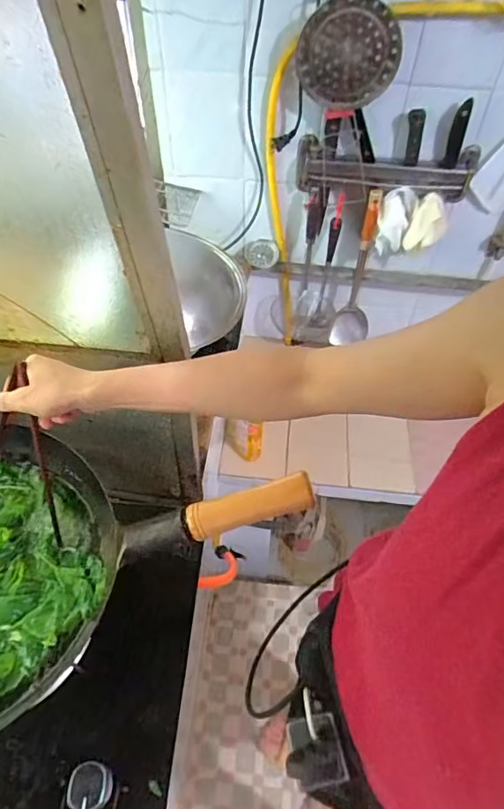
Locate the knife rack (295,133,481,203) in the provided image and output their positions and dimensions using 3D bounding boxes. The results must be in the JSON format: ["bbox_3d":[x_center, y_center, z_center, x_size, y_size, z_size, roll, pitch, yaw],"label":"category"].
[{"bbox_3d":[0.255,-0.454,0.957,0.334,0.099,0.037,8,51,5],"label":"knife rack"}]

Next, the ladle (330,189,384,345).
[{"bbox_3d":[0.244,-0.288,1.098,0.070,0.364,0.076,32,57,22],"label":"ladle"}]

